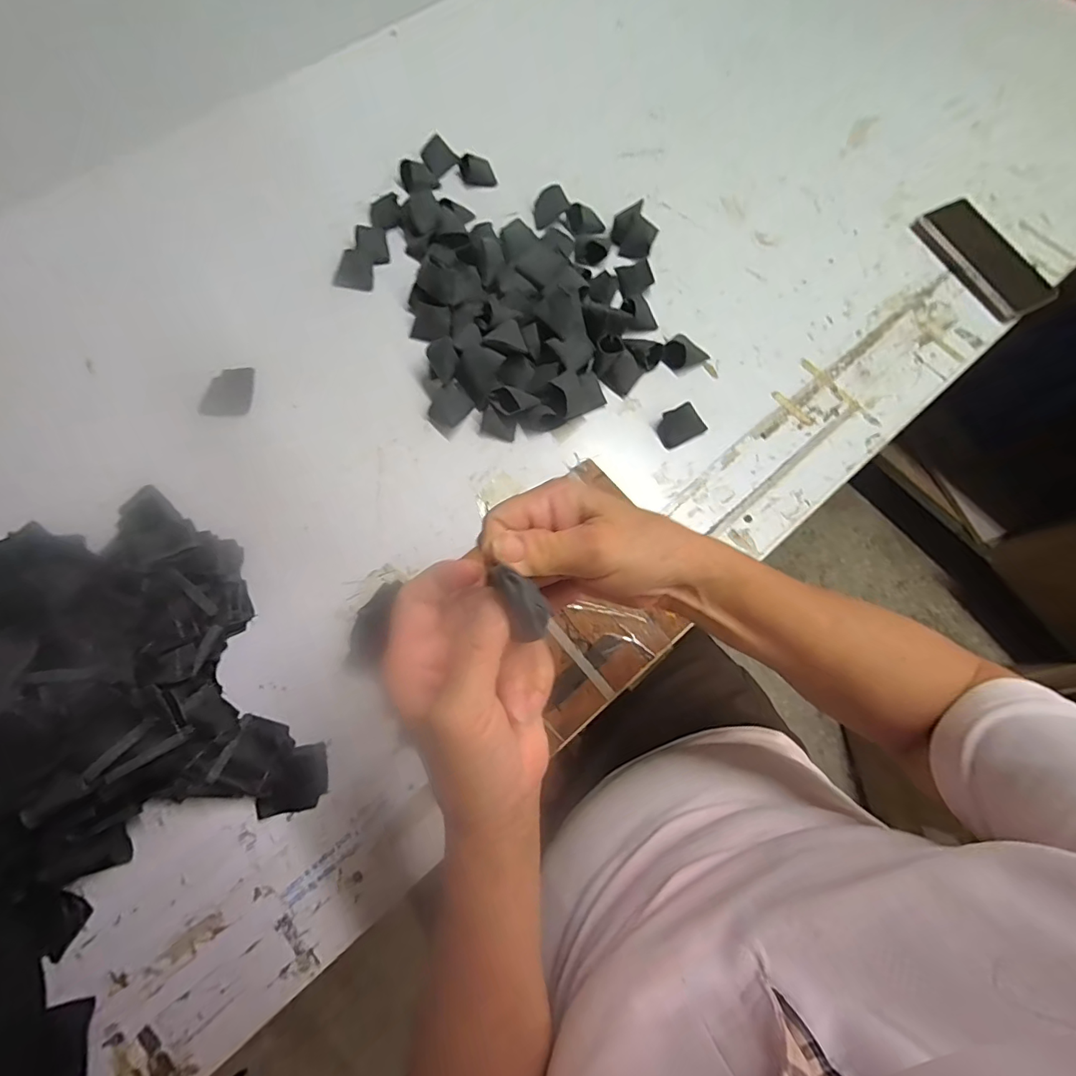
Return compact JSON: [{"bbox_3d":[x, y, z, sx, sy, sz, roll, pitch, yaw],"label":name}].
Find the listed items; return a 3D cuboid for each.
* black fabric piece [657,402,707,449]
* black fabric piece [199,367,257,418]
[{"bbox_3d":[0.144,-0.114,0.485,0.046,0.020,0.029,-27,75,-9],"label":"black fabric piece"},{"bbox_3d":[-0.318,-0.150,0.496,0.050,0.004,0.054,-2,73,-2],"label":"black fabric piece"}]

